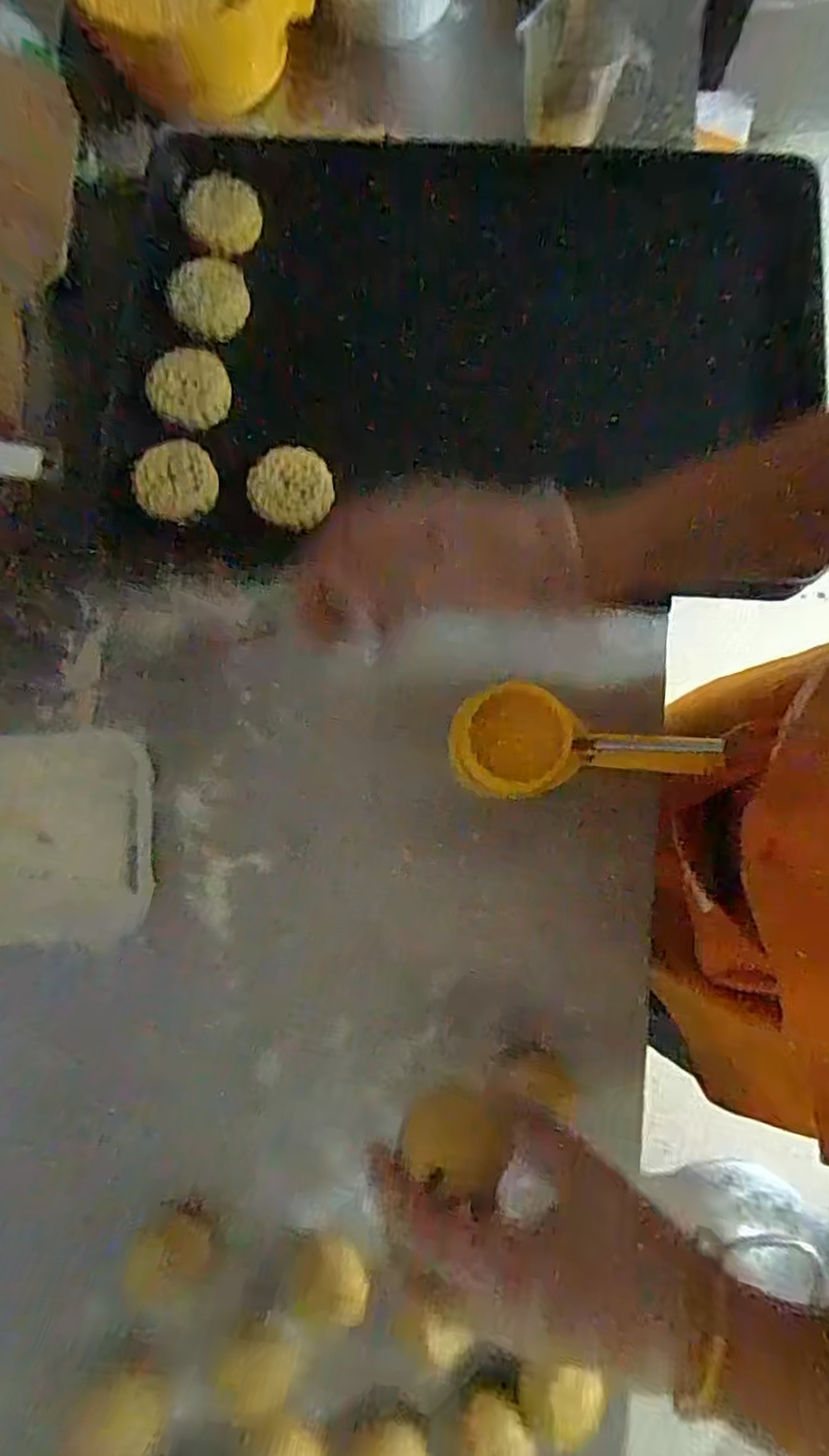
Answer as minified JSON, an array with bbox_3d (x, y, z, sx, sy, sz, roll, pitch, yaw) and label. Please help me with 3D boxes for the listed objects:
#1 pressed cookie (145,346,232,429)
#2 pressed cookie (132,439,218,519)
[{"bbox_3d":[-0.192,-0.293,0.584,0.065,0.011,0.063,12,88,-21],"label":"pressed cookie"},{"bbox_3d":[-0.200,-0.207,0.568,0.066,0.013,0.061,-1,93,-10],"label":"pressed cookie"}]

